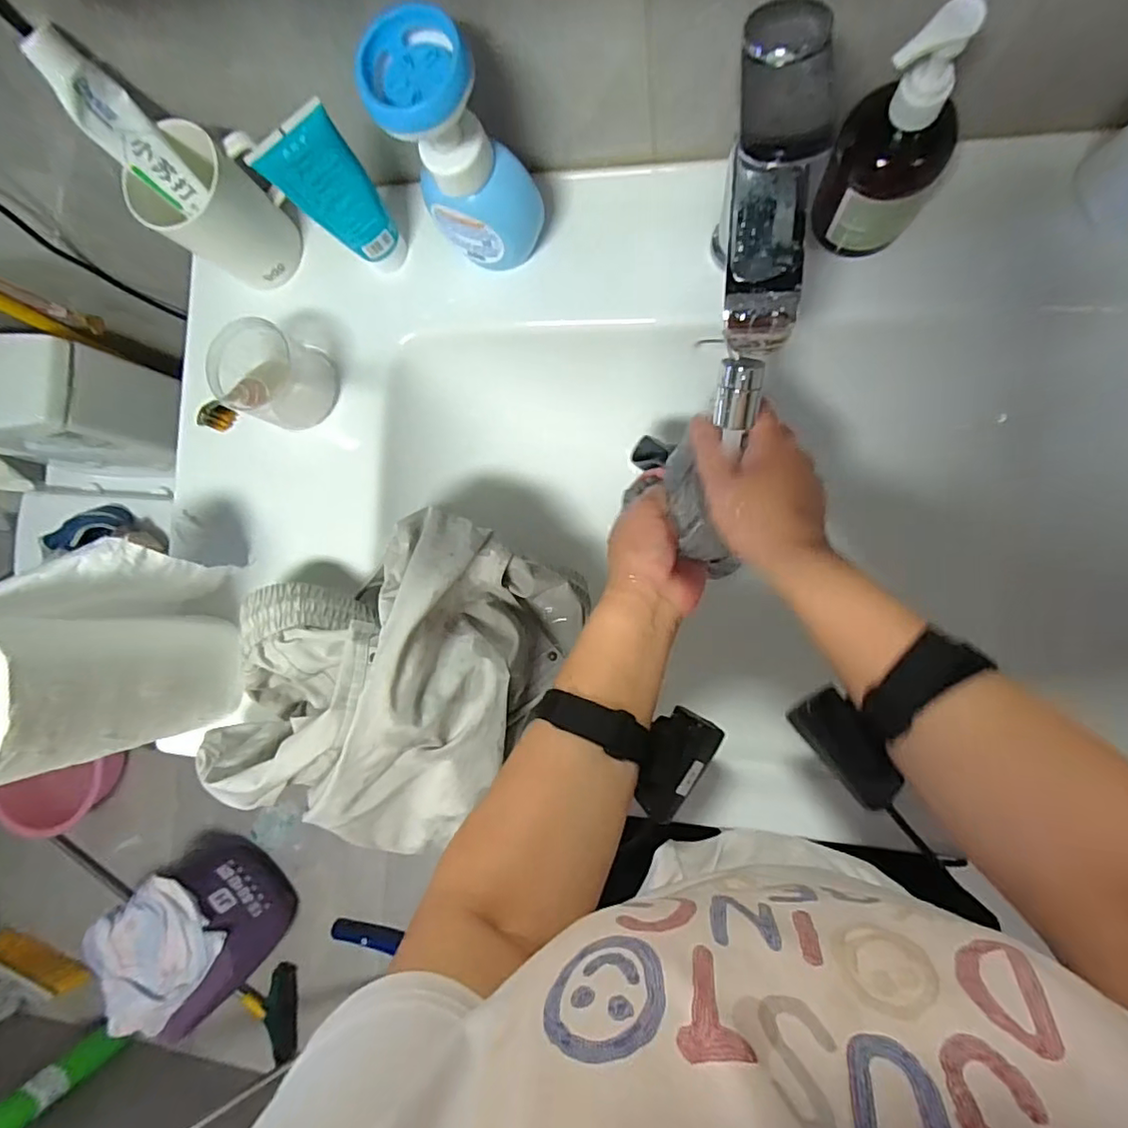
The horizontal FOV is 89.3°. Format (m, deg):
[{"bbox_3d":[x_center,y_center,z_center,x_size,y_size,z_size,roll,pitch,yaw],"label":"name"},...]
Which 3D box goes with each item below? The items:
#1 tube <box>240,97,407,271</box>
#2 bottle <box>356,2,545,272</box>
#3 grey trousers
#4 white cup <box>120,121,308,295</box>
[{"bbox_3d":[-0.169,-0.277,0.435,0.056,0.143,0.032,-34,76,7],"label":"tube"},{"bbox_3d":[-0.068,-0.272,0.385,0.066,0.157,0.063,-40,83,7],"label":"bottle"},{"bbox_3d":[-0.142,0.089,0.452,0.219,0.151,0.275,39,95,8],"label":"grey trousers"},{"bbox_3d":[-0.275,-0.280,0.464,0.064,0.098,0.077,40,95,8],"label":"white cup"}]

